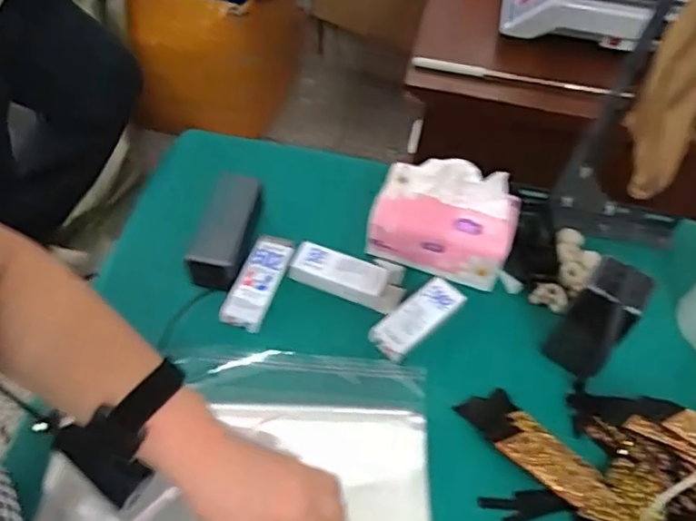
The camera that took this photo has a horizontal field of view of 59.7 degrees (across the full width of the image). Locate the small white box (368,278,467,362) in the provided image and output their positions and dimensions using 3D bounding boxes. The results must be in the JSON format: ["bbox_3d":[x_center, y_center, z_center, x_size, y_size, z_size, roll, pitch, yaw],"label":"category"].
[{"bbox_3d":[0.072,0.059,0.636,0.107,0.017,0.046,-37,64,-26],"label":"small white box"}]

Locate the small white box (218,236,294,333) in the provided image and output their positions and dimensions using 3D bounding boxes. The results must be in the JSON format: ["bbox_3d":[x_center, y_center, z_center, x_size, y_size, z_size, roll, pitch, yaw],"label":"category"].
[{"bbox_3d":[-0.096,0.024,0.652,0.044,0.026,0.110,17,54,9],"label":"small white box"}]

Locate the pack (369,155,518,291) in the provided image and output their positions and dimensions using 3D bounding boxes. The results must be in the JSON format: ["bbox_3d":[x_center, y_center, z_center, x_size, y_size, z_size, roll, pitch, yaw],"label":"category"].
[{"bbox_3d":[0.106,-0.050,0.664,0.147,0.083,0.101,17,54,8],"label":"pack"}]

